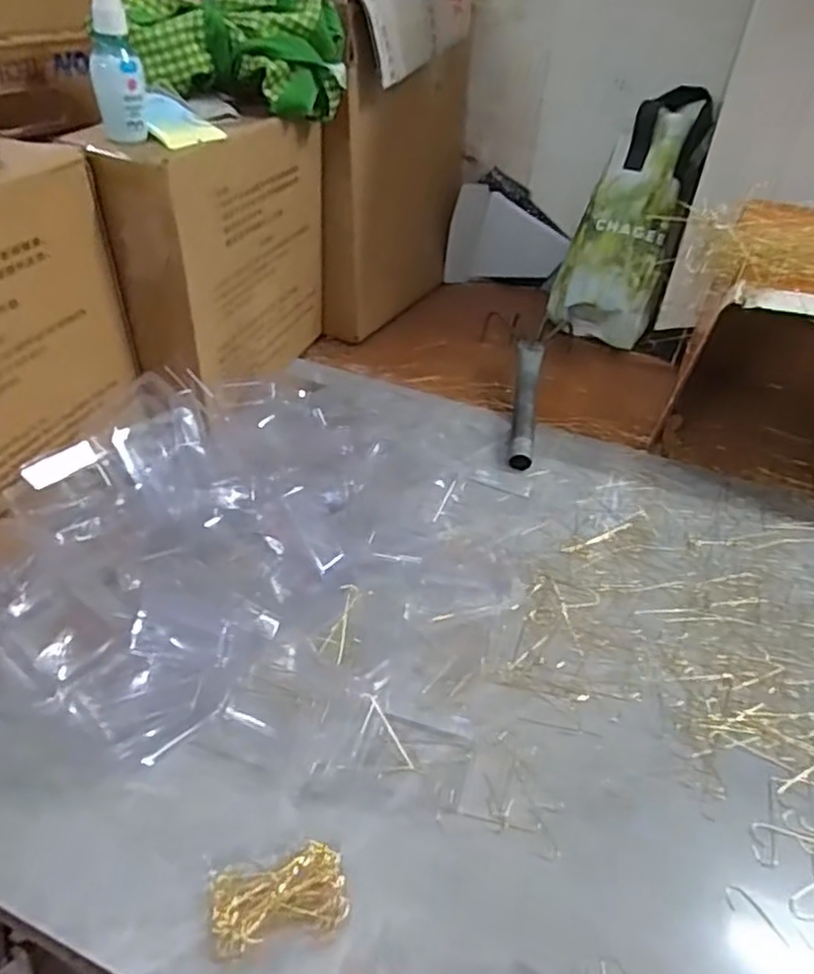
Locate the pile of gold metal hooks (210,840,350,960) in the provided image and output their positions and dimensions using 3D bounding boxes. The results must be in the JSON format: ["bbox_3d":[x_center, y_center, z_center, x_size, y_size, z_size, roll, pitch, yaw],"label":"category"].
[{"bbox_3d":[-0.070,0.225,0.370,0.069,0.016,0.042,-8,40,-16],"label":"pile of gold metal hooks"}]

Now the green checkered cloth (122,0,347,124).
[{"bbox_3d":[-0.162,-0.416,0.646,0.206,0.095,0.088,-7,40,-14],"label":"green checkered cloth"}]

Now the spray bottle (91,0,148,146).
[{"bbox_3d":[-0.227,-0.337,0.528,0.034,0.116,0.043,-9,41,-15],"label":"spray bottle"}]

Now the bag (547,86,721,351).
[{"bbox_3d":[0.297,-0.353,0.883,0.129,0.321,0.083,28,20,26],"label":"bag"}]

